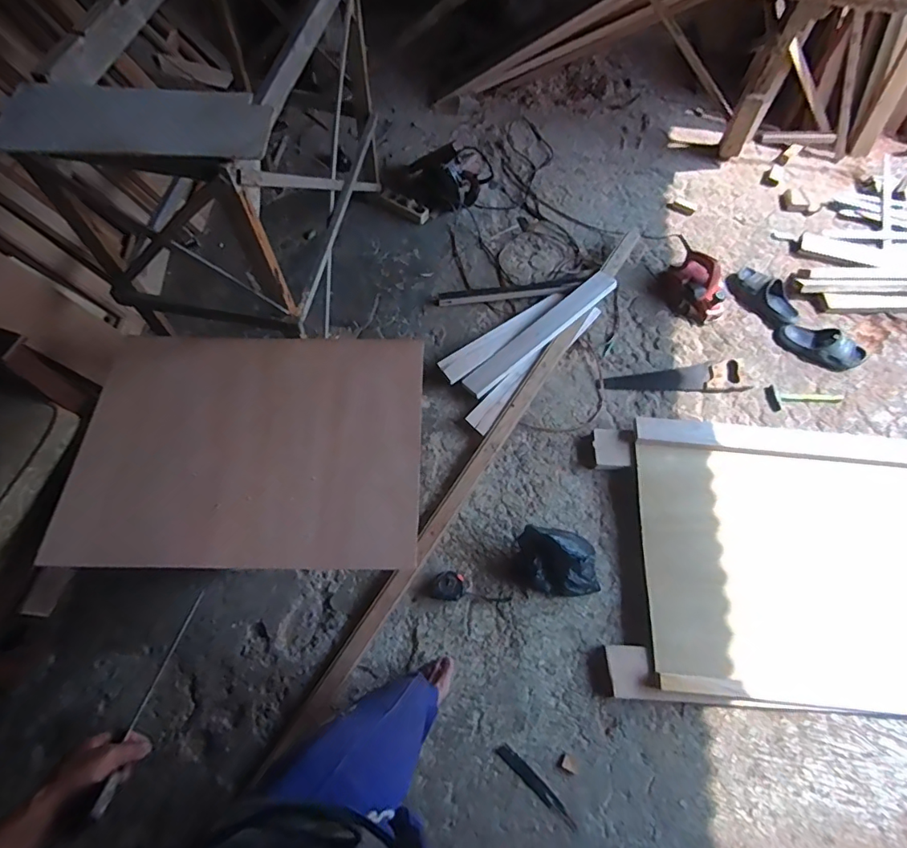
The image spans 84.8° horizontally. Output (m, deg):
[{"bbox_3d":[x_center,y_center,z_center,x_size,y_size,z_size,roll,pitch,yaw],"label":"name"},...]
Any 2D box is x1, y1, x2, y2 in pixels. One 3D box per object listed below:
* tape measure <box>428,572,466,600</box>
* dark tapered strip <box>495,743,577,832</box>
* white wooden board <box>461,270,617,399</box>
[{"bbox_3d":[-0.017,0.437,1.342,0.093,0.031,0.071,5,64,-1],"label":"tape measure"},{"bbox_3d":[0.196,0.847,1.166,0.229,0.008,0.032,41,69,15],"label":"dark tapered strip"},{"bbox_3d":[0.297,-0.311,1.665,0.657,0.020,0.101,-40,66,-14],"label":"white wooden board"}]

